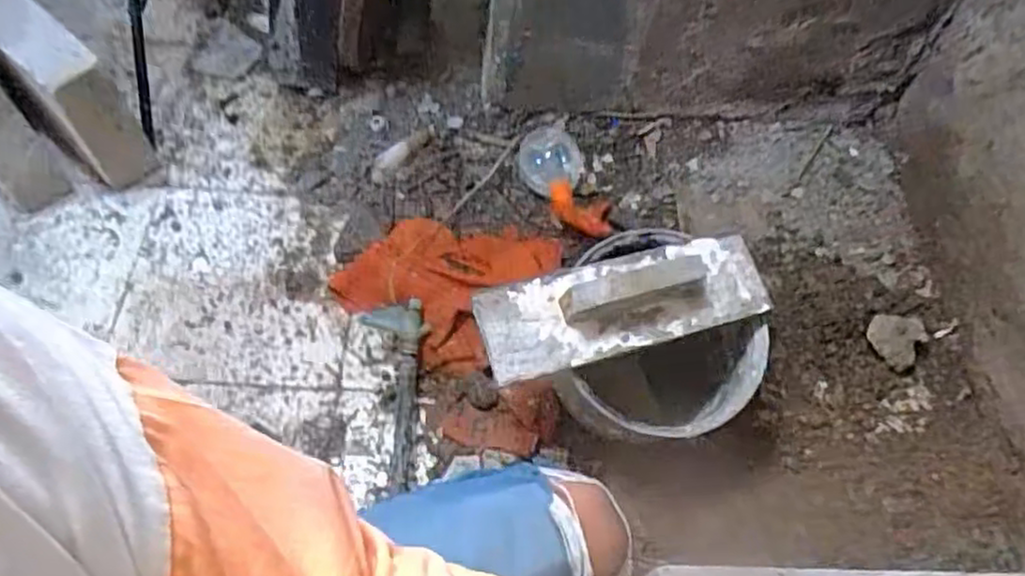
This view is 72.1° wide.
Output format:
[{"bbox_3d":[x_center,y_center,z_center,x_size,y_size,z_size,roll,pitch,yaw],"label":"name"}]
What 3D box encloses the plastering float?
[{"bbox_3d":[0.121,0.008,0.738,0.316,0.066,0.102,-15,62,-12],"label":"plastering float"}]

